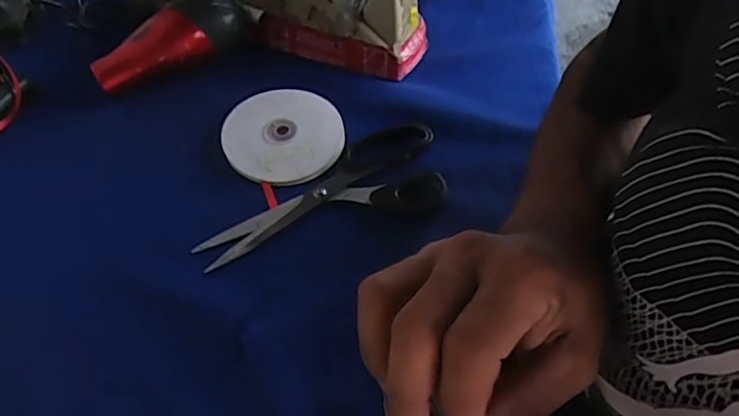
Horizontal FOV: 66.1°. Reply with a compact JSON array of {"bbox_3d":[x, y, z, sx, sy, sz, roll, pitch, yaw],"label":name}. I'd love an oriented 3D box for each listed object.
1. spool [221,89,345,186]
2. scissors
[{"bbox_3d":[-0.079,-0.066,0.517,0.102,0.014,0.104,0,53,1],"label":"spool"},{"bbox_3d":[-0.038,-0.012,0.476,0.214,0.012,0.085,-19,55,-13],"label":"scissors"}]

